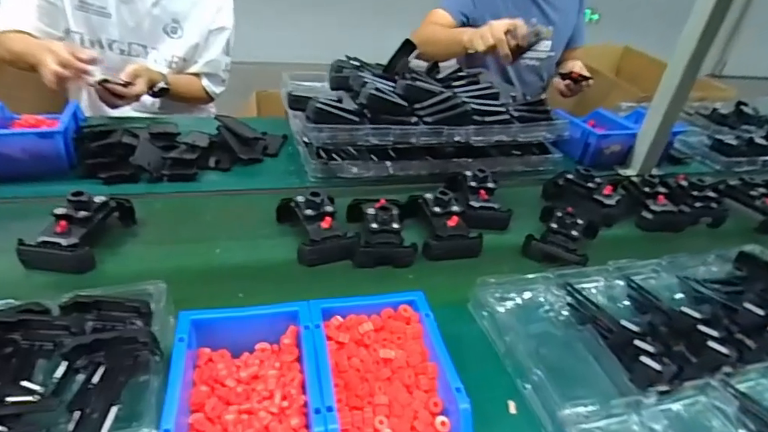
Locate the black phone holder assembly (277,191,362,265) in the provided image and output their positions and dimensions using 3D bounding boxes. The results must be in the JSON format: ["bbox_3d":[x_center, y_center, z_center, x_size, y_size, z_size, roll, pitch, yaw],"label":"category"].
[{"bbox_3d":[-0.095,0.011,0.690,0.090,0.067,0.136,-11,37,-25],"label":"black phone holder assembly"}]

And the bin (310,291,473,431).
[{"bbox_3d":[-0.001,0.159,0.442,0.119,0.066,0.184,-3,35,-14],"label":"bin"}]

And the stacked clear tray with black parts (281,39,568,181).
[{"bbox_3d":[0.083,-0.201,0.924,0.520,0.148,0.273,-5,35,-17],"label":"stacked clear tray with black parts"}]

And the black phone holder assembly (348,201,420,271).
[{"bbox_3d":[-0.004,0.012,0.709,0.093,0.064,0.141,1,34,-9],"label":"black phone holder assembly"}]

